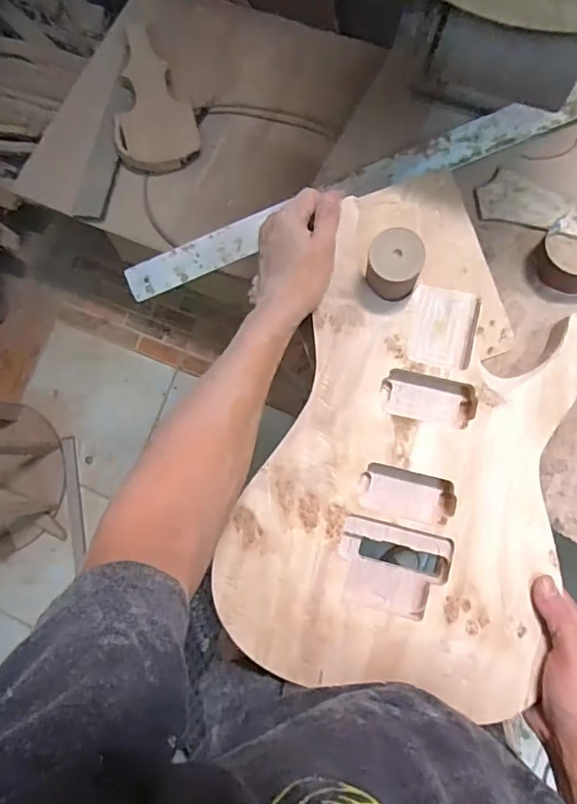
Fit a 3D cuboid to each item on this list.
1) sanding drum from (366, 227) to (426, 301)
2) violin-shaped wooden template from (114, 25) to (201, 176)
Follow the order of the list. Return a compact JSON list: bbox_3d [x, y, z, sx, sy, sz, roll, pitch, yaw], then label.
[{"bbox_3d":[0.094,-0.117,0.454,0.046,0.054,0.052,6,86,7],"label":"sanding drum"},{"bbox_3d":[-0.290,-0.644,1.085,0.163,0.027,0.328,-10,85,5],"label":"violin-shaped wooden template"}]

